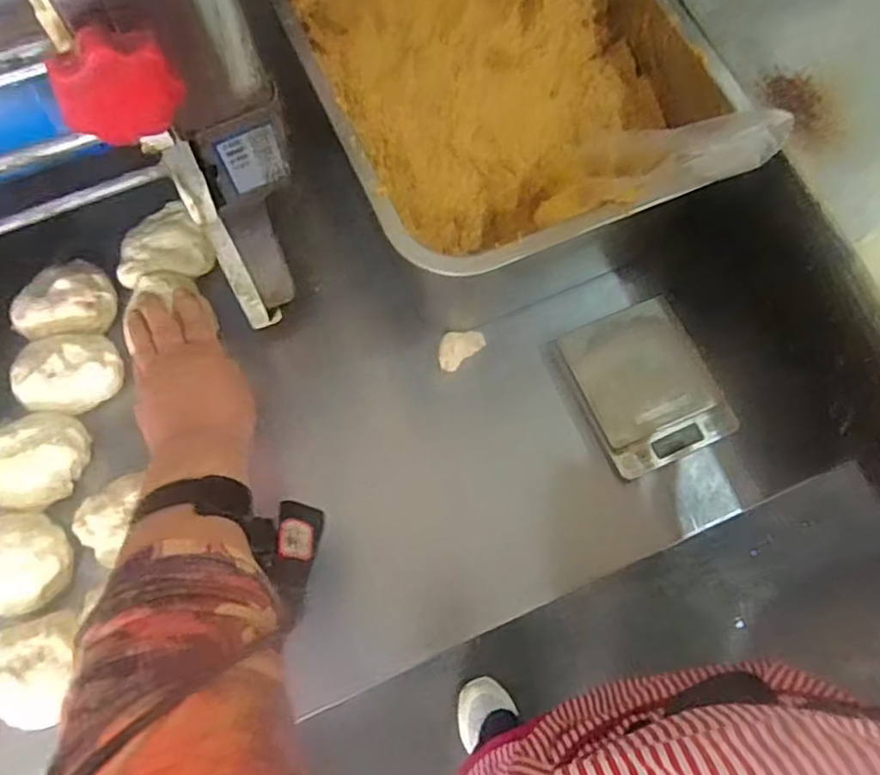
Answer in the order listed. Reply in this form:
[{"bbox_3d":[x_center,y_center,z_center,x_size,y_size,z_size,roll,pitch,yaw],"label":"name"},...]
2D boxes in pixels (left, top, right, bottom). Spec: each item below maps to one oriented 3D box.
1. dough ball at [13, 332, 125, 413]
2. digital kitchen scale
[{"bbox_3d":[-0.283,-0.013,0.518,0.074,0.039,0.061,-29,74,-11],"label":"dough ball"},{"bbox_3d":[0.162,-0.003,0.537,0.099,0.020,0.123,-22,72,-9],"label":"digital kitchen scale"}]

